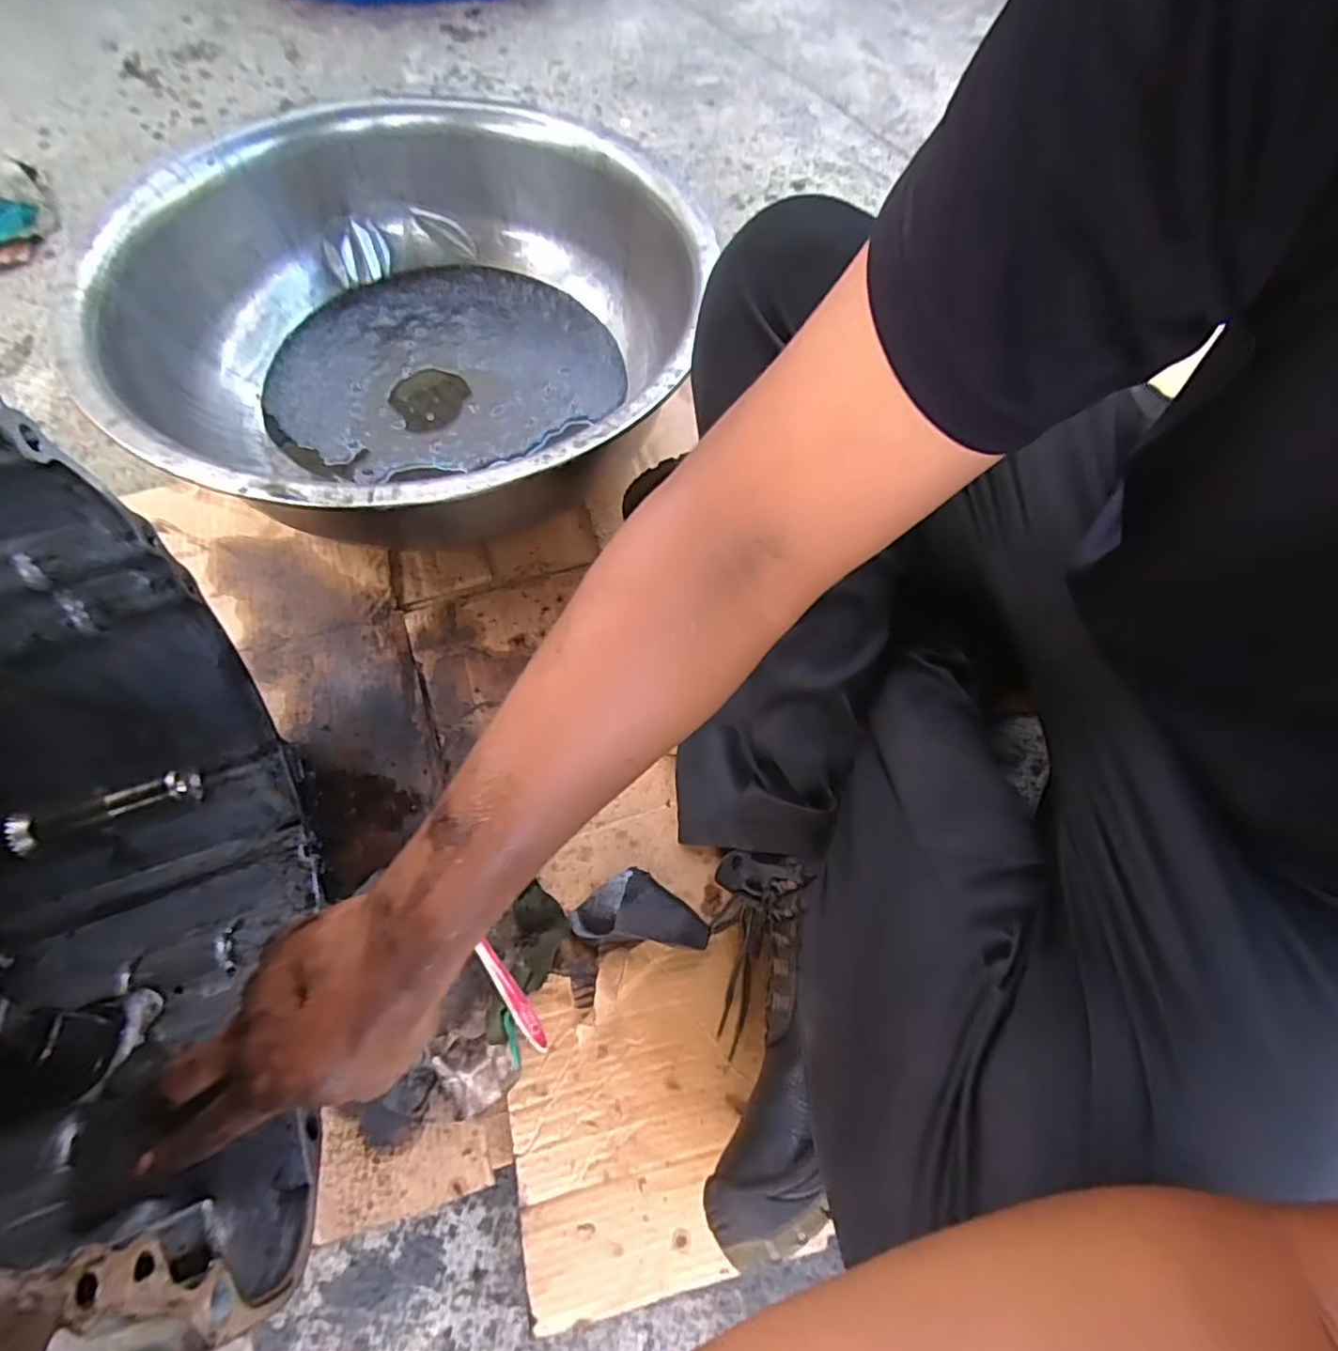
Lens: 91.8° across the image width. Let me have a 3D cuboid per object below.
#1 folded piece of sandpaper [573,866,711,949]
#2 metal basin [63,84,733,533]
[{"bbox_3d":[-0.019,0.165,0.466,0.095,0.039,0.048,6,68,0],"label":"folded piece of sandpaper"},{"bbox_3d":[-0.213,-0.311,0.583,0.462,0.163,0.484,1,68,-2],"label":"metal basin"}]

